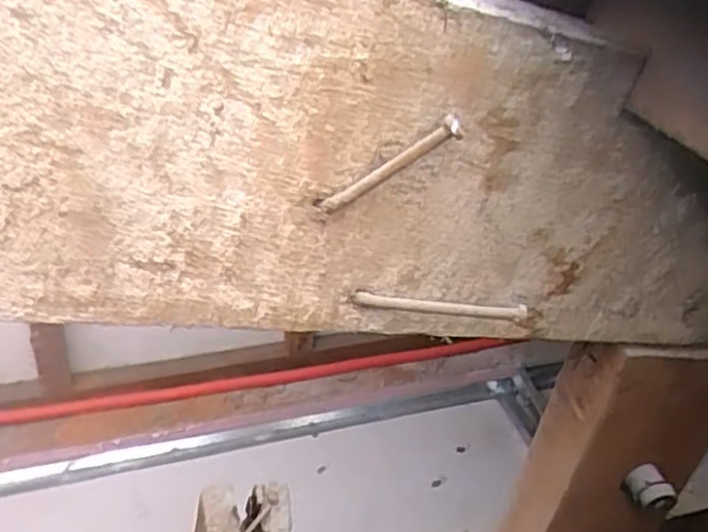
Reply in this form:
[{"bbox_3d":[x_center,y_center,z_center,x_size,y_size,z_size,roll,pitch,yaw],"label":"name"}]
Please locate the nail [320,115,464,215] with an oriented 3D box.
[{"bbox_3d":[0.014,-0.037,0.277,0.061,0.010,0.006,-31,31,17],"label":"nail"}]

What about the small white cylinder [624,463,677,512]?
[{"bbox_3d":[0.198,0.150,0.481,0.024,0.023,0.028,-5,36,-17],"label":"small white cylinder"}]

